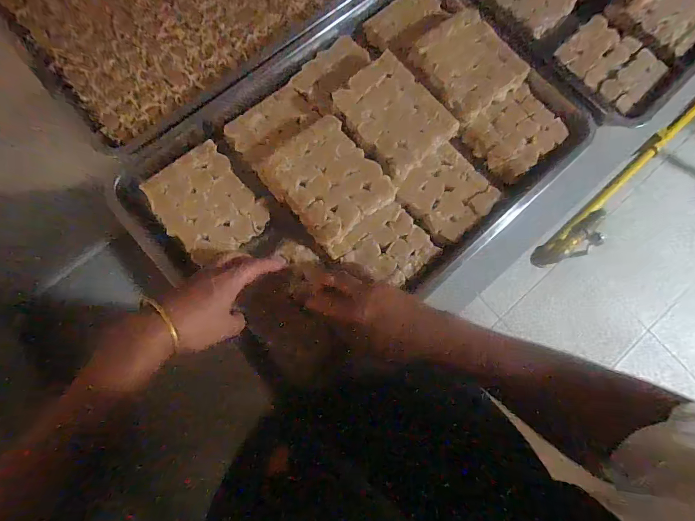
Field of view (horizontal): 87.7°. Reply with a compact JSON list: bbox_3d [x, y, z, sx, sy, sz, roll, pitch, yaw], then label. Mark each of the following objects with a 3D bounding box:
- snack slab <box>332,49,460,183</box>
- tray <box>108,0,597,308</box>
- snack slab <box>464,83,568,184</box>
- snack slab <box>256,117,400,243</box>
[{"bbox_3d":[0.062,-0.196,0.500,0.116,0.033,0.145,-40,83,-9],"label":"snack slab"},{"bbox_3d":[0.024,-0.140,0.504,0.574,0.061,0.383,-41,86,-7],"label":"tray"},{"bbox_3d":[0.246,-0.186,0.535,0.121,0.034,0.101,-39,83,-9],"label":"snack slab"},{"bbox_3d":[-0.026,-0.104,0.481,0.123,0.032,0.142,-40,83,-9],"label":"snack slab"}]

